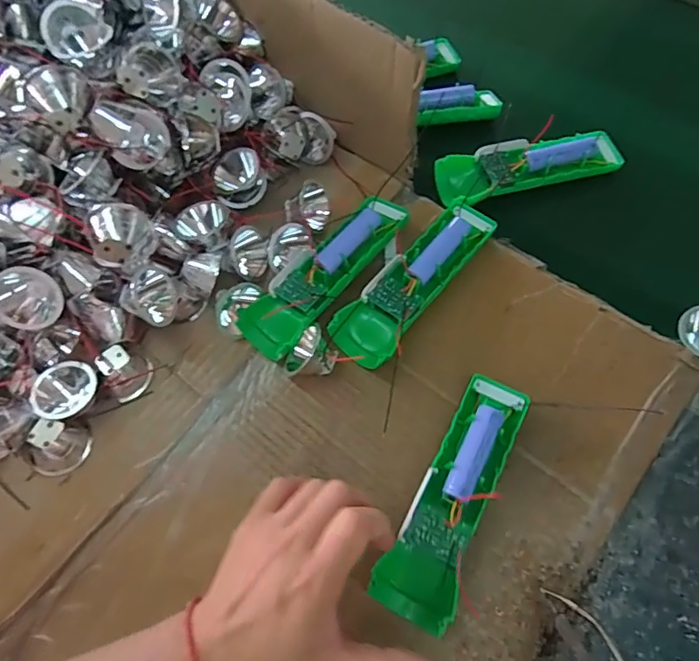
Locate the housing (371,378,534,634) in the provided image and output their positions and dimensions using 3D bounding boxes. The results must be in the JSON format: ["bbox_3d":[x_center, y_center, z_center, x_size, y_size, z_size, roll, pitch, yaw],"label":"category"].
[{"bbox_3d":[0.070,0.105,0.326,0.047,0.026,0.157,27,70,16],"label":"housing"}]

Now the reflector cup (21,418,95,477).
[{"bbox_3d":[-0.209,0.082,0.357,0.035,0.020,0.041,35,72,18],"label":"reflector cup"}]

